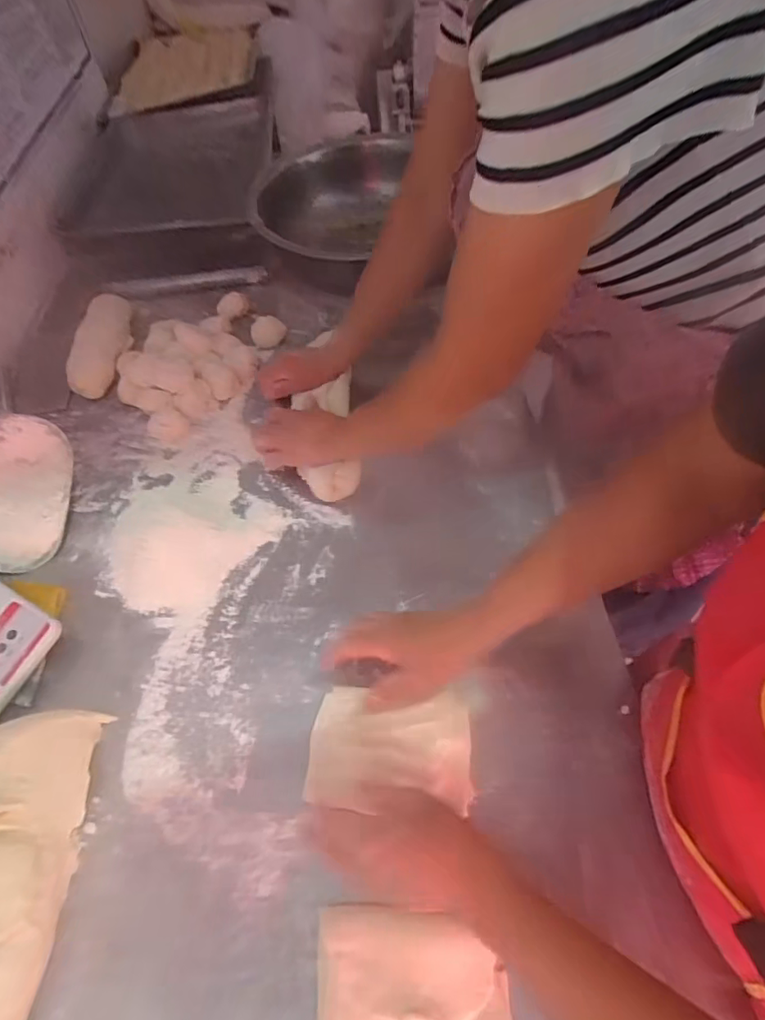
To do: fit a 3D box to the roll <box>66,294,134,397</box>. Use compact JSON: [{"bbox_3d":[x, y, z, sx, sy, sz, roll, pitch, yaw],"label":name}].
[{"bbox_3d":[-0.438,-0.270,0.822,0.061,0.045,0.224,-5,55,-2],"label":"roll"}]

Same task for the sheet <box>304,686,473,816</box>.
[{"bbox_3d":[0.008,0.212,0.472,0.142,0.022,0.093,0,55,2],"label":"sheet"}]

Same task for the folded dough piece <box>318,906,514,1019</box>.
[{"bbox_3d":[0.022,0.347,0.385,0.134,0.037,0.086,-3,55,0],"label":"folded dough piece"}]

